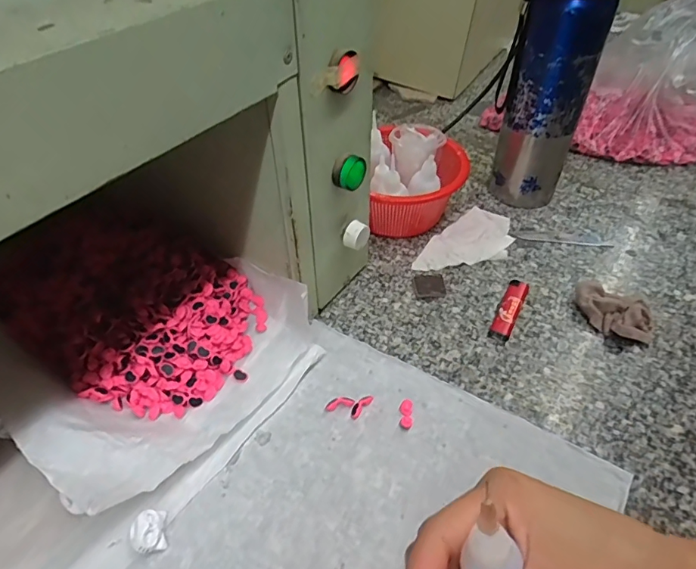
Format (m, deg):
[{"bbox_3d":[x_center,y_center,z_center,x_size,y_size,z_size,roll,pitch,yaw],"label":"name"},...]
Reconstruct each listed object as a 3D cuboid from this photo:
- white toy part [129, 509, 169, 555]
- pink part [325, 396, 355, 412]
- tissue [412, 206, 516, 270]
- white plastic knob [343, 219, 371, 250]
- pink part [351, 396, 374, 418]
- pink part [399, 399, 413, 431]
[{"bbox_3d":[-0.134,0.167,0.324,0.019,0.020,0.026,-10,46,-10],"label":"white toy part"},{"bbox_3d":[-0.007,0.098,0.398,0.023,0.007,0.010,-8,46,-8],"label":"pink part"},{"bbox_3d":[0.139,-0.048,0.536,0.074,0.014,0.131,26,51,23],"label":"tissue"},{"bbox_3d":[0.008,-0.044,0.431,0.017,0.021,0.021,26,51,23],"label":"white plastic knob"},{"bbox_3d":[0.011,0.100,0.397,0.008,0.005,0.024,32,54,27],"label":"pink part"},{"bbox_3d":[0.047,0.105,0.390,0.011,0.005,0.025,4,46,3],"label":"pink part"}]

